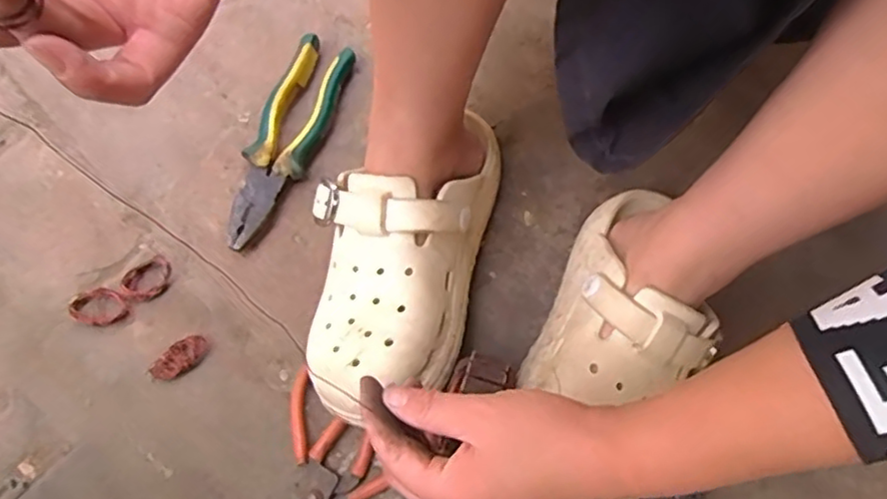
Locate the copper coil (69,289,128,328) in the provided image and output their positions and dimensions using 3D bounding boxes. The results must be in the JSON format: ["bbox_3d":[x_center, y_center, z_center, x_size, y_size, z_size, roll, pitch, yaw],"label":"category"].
[{"bbox_3d":[-0.265,0.045,0.498,0.046,0.005,0.030,2,72,0],"label":"copper coil"}]

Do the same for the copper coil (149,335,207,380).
[{"bbox_3d":[-0.200,0.081,0.488,0.043,0.008,0.023,-38,76,-11],"label":"copper coil"}]

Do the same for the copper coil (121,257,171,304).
[{"bbox_3d":[-0.230,0.025,0.502,0.040,0.007,0.029,-35,76,-11],"label":"copper coil"}]

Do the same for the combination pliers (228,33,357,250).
[{"bbox_3d":[-0.130,-0.088,0.529,0.051,0.026,0.187,23,74,7],"label":"combination pliers"}]

